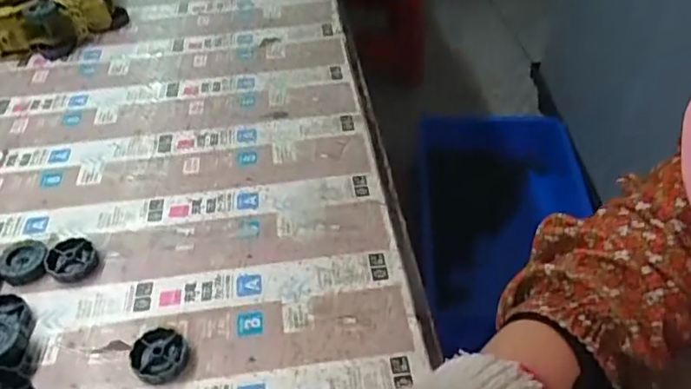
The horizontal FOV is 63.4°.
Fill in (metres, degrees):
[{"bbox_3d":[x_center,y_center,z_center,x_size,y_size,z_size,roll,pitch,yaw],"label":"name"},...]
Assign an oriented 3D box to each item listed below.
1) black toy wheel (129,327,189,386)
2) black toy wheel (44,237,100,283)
[{"bbox_3d":[-0.133,0.116,0.399,0.038,0.012,0.037,-1,47,2],"label":"black toy wheel"},{"bbox_3d":[-0.225,0.053,0.462,0.038,0.013,0.040,-1,47,2],"label":"black toy wheel"}]

